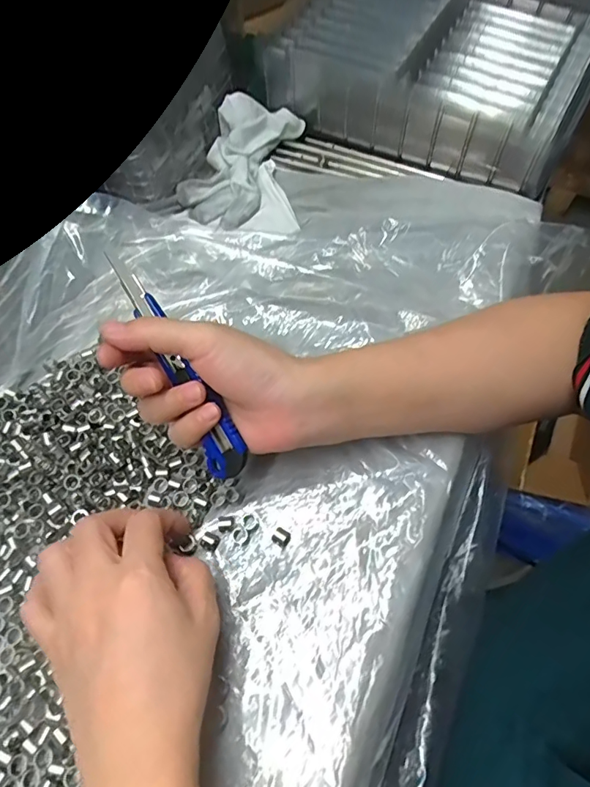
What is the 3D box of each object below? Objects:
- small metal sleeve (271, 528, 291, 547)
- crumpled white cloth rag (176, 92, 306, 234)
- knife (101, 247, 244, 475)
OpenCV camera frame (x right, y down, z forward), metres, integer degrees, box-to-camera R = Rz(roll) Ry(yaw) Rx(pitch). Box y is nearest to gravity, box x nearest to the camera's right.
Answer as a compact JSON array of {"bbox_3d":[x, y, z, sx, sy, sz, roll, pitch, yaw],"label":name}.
[{"bbox_3d":[-0.008,0.089,0.304,0.010,0.007,0.011,29,66,14],"label":"small metal sleeve"},{"bbox_3d":[-0.048,-0.209,0.437,0.102,0.033,0.138,1,63,0],"label":"crumpled white cloth rag"},{"bbox_3d":[-0.070,-0.015,0.277,0.024,0.018,0.143,-33,94,-16],"label":"knife"}]

